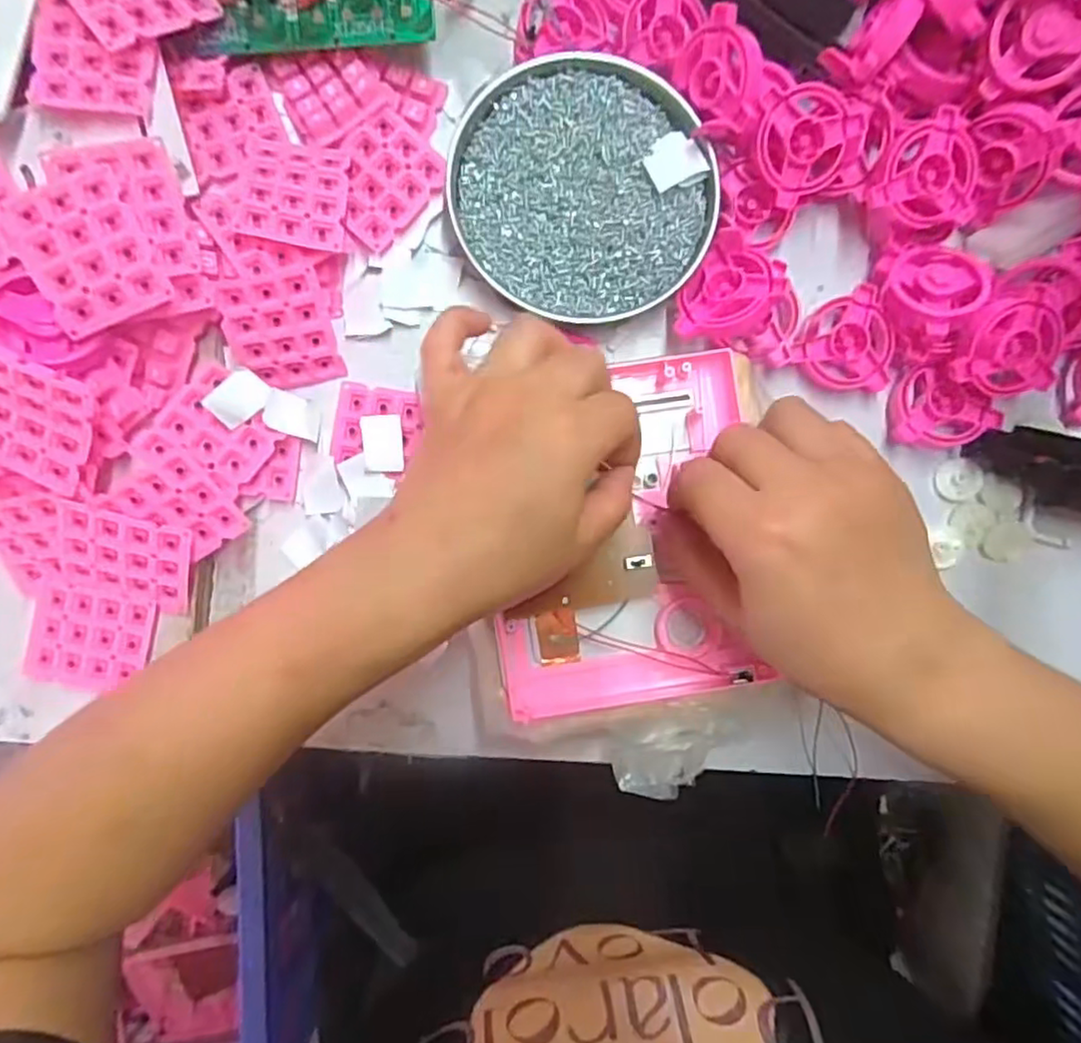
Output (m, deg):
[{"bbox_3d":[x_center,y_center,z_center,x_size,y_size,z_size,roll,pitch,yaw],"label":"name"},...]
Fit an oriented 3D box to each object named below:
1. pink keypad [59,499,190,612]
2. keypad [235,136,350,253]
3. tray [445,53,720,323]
[{"bbox_3d":[-0.203,0.018,0.320,0.060,0.006,0.046,14,117,-8],"label":"pink keypad"},{"bbox_3d":[-0.122,-0.166,0.327,0.049,0.010,0.060,4,77,-16],"label":"keypad"},{"bbox_3d":[0.023,-0.172,0.344,0.126,0.017,0.136,-45,91,-1],"label":"tray"}]

